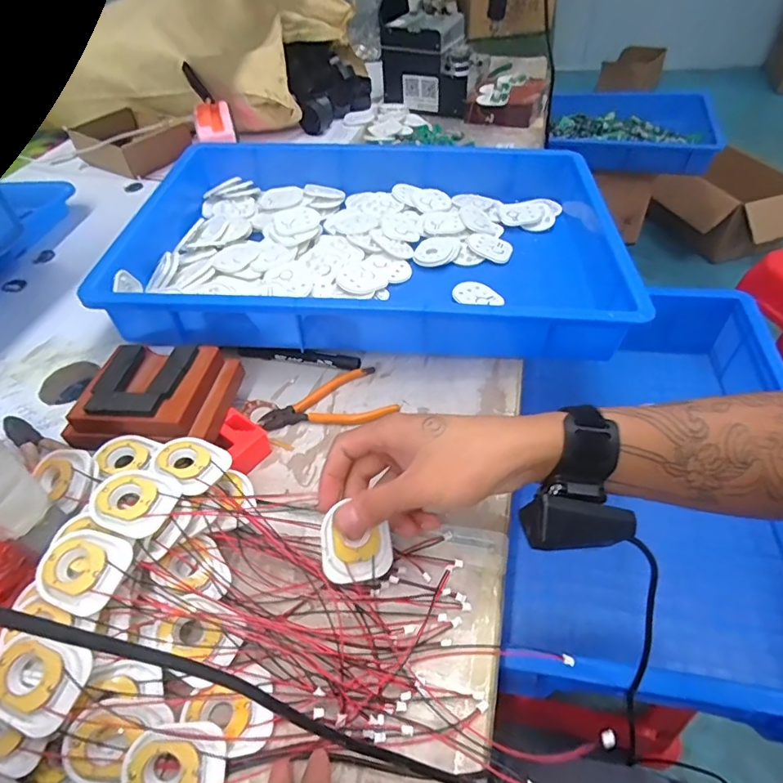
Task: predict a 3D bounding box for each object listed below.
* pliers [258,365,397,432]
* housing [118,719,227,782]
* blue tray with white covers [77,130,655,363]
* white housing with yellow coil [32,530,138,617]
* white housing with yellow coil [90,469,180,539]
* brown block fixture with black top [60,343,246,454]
[{"bbox_3d":[-0.065,0.014,0.492,0.125,0.009,0.066,-18,48,-12],"label":"pliers"},{"bbox_3d":[-0.128,0.223,0.293,0.058,0.014,0.046,8,76,-4],"label":"housing"},{"bbox_3d":[-0.020,-0.189,0.610,0.548,0.084,0.363,1,47,4],"label":"blue tray with white covers"},{"bbox_3d":[-0.205,0.119,0.331,0.057,0.013,0.047,12,49,16],"label":"white housing with yellow coil"},{"bbox_3d":[-0.187,0.084,0.364,0.059,0.021,0.047,13,49,16],"label":"white housing with yellow coil"},{"bbox_3d":[-0.213,0.003,0.454,0.125,0.057,0.108,4,48,8],"label":"brown block fixture with black top"}]

